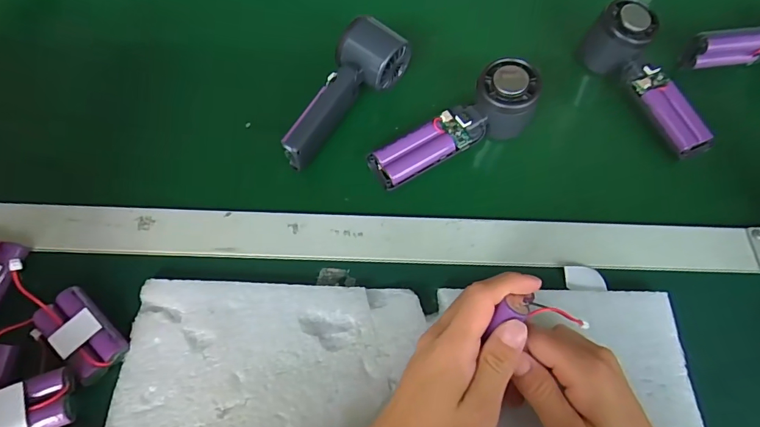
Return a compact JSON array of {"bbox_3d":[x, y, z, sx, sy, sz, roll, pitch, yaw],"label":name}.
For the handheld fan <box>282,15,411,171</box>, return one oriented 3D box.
[{"bbox_3d":[-0.038,-0.112,0.396,0.052,0.041,0.159,32,67,13],"label":"handheld fan"}]

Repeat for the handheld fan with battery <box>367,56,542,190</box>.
[{"bbox_3d":[0.068,-0.075,0.393,0.161,0.052,0.049,-31,69,-1],"label":"handheld fan with battery"}]

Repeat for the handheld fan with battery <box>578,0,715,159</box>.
[{"bbox_3d":[0.264,-0.132,0.413,0.041,0.055,0.156,-24,68,-13],"label":"handheld fan with battery"}]

